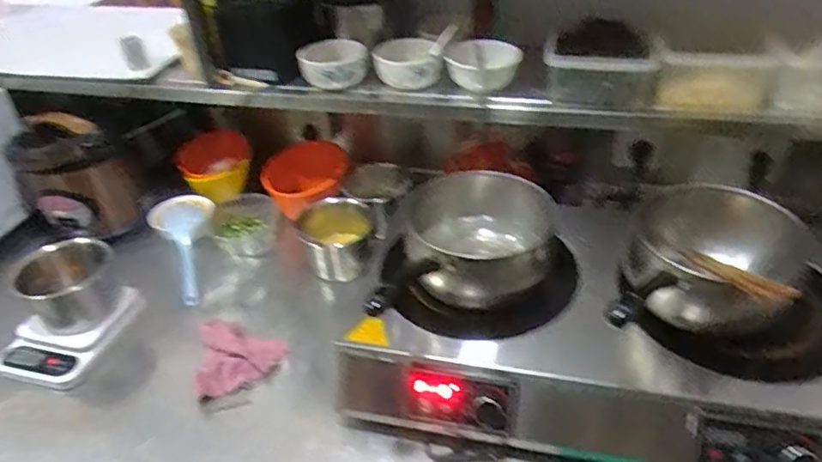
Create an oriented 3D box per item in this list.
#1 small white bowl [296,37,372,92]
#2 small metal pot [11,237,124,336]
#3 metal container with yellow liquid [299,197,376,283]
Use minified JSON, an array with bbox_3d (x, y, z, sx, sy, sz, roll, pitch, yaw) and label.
[{"bbox_3d":[-0.129,-0.273,0.952,0.108,0.052,0.116,-2,37,2],"label":"small white bowl"},{"bbox_3d":[-0.539,0.085,0.918,0.138,0.104,0.152,-29,44,-30],"label":"small metal pot"},{"bbox_3d":[-0.128,0.019,1.022,0.132,0.113,0.101,-7,37,-4],"label":"metal container with yellow liquid"}]

